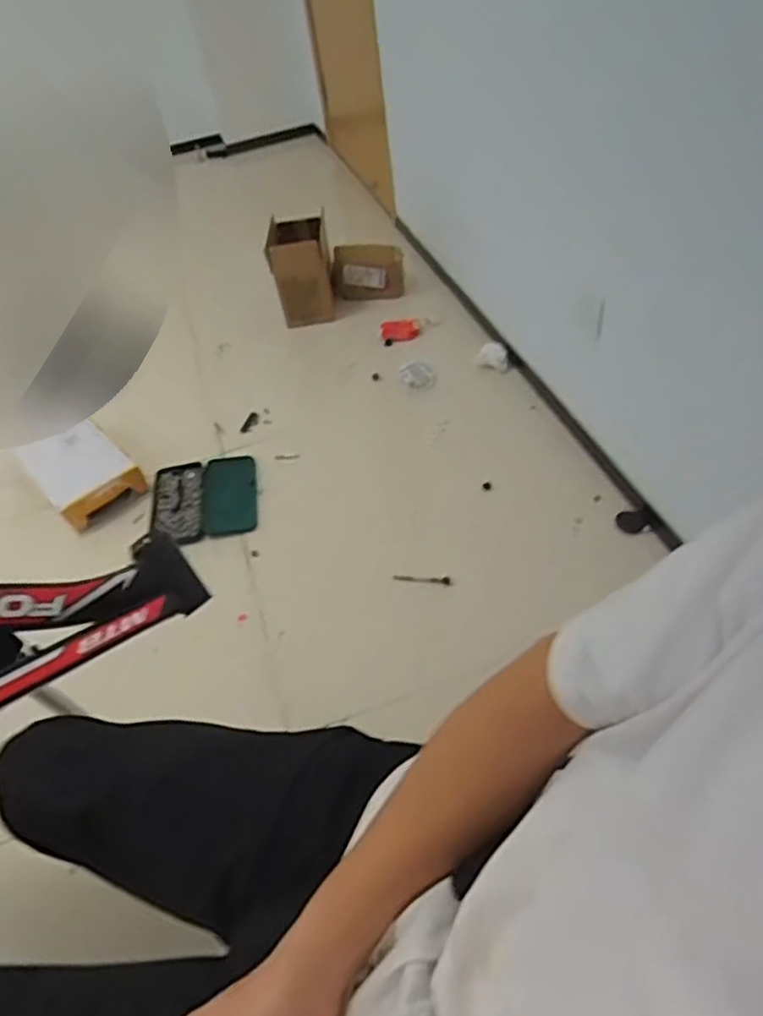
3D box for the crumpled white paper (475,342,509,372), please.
[{"bbox_3d":[0.308,-0.406,1.840,0.099,0.055,0.067,20,53,26],"label":"crumpled white paper"}]

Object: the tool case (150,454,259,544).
[{"bbox_3d":[-0.413,-0.024,1.573,0.247,0.029,0.248,-16,46,-5],"label":"tool case"}]

